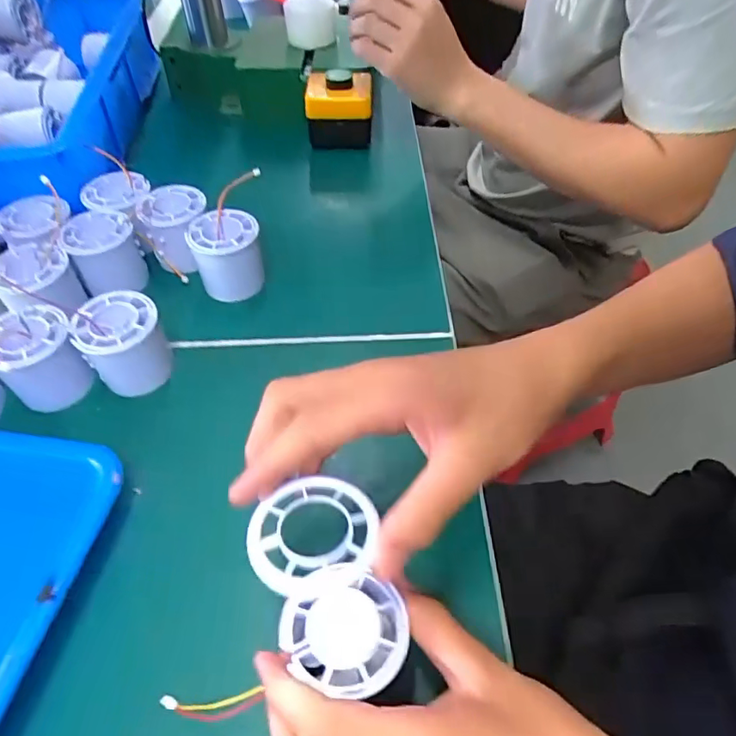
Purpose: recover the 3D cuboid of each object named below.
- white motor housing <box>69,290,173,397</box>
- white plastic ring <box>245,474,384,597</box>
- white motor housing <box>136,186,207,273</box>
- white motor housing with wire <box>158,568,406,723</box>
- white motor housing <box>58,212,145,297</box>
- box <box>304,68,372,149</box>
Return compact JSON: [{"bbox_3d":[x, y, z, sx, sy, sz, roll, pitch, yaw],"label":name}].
[{"bbox_3d":[-0.167,-0.014,0.379,0.055,0.054,0.060,-26,55,-19],"label":"white motor housing"},{"bbox_3d":[-0.024,0.071,0.237,0.056,0.008,0.054,-1,51,1],"label":"white plastic ring"},{"bbox_3d":[-0.159,-0.117,0.461,0.055,0.050,0.060,-18,53,-13],"label":"white motor housing"},{"bbox_3d":[-0.034,0.129,0.238,0.107,0.025,0.044,-25,53,1],"label":"white motor housing with wire"},{"bbox_3d":[-0.216,-0.093,0.446,0.051,0.055,0.051,-1,51,1],"label":"white motor housing"},{"bbox_3d":[-0.031,-0.287,0.600,0.071,0.061,0.068,-1,51,1],"label":"box"}]

